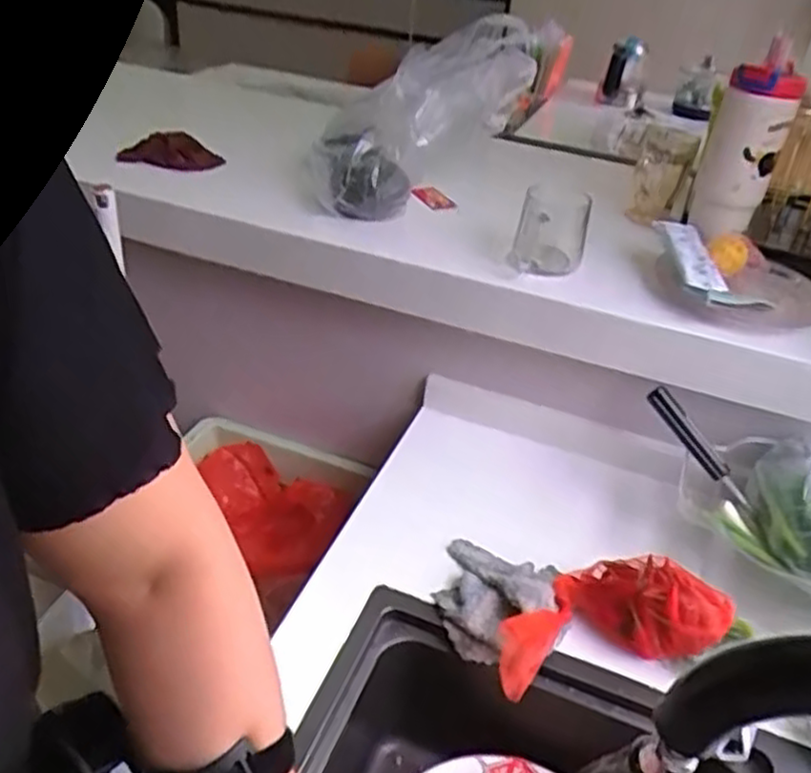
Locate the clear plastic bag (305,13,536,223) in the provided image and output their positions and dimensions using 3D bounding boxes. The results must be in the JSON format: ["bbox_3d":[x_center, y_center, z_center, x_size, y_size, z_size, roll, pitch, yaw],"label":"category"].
[{"bbox_3d":[0.005,-0.349,0.933,0.252,0.216,0.188,0,35,-9],"label":"clear plastic bag"}]

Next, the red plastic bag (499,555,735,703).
[{"bbox_3d":[0.169,0.210,0.700,0.195,0.091,0.115,-5,36,-16],"label":"red plastic bag"}]

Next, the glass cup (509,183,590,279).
[{"bbox_3d":[0.169,-0.181,0.849,0.080,0.084,0.090,12,35,8],"label":"glass cup"}]

